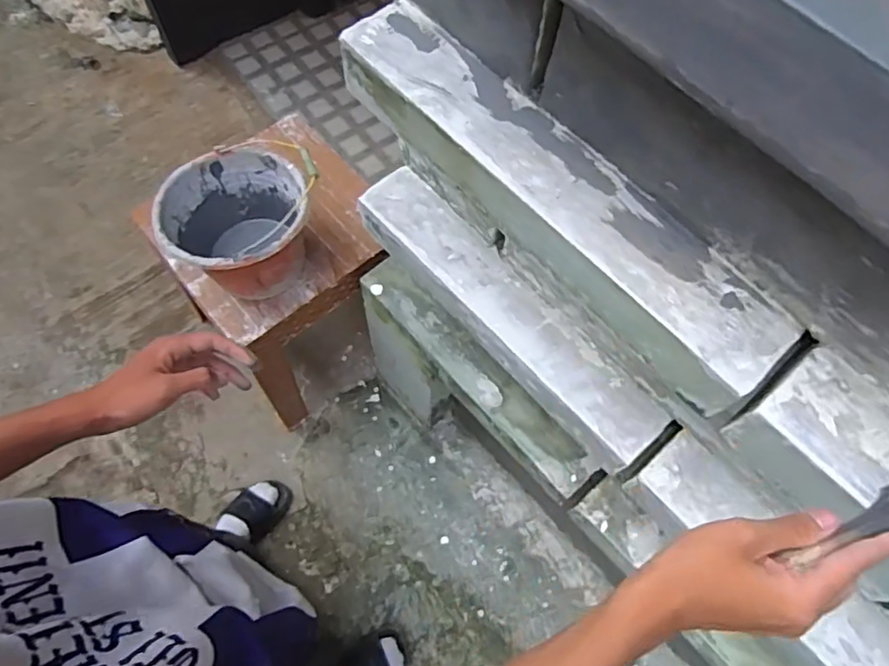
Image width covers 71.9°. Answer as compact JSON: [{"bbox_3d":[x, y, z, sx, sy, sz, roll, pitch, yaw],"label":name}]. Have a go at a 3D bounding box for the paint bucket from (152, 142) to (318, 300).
[{"bbox_3d":[-0.386,-0.202,1.206,0.253,0.202,0.262,1,66,-3],"label":"paint bucket"}]

